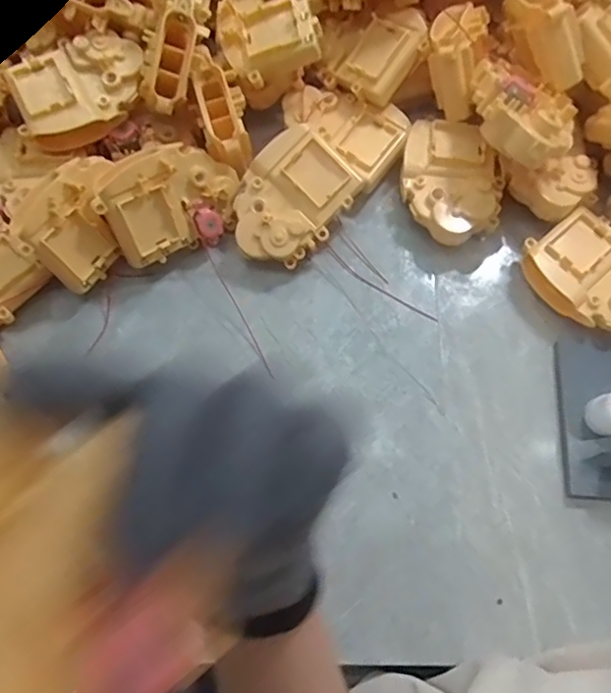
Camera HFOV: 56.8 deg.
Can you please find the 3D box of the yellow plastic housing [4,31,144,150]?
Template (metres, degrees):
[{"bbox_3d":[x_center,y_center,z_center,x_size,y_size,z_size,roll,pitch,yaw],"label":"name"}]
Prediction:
[{"bbox_3d":[-0.166,-0.190,0.419,0.094,0.024,0.068,-16,72,-4],"label":"yellow plastic housing"}]

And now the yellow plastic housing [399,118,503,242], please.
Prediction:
[{"bbox_3d":[0.111,-0.122,0.433,0.076,0.041,0.094,9,72,3],"label":"yellow plastic housing"}]

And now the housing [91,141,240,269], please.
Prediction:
[{"bbox_3d":[-0.096,-0.103,0.404,0.096,0.023,0.075,-21,117,-26],"label":"housing"}]

